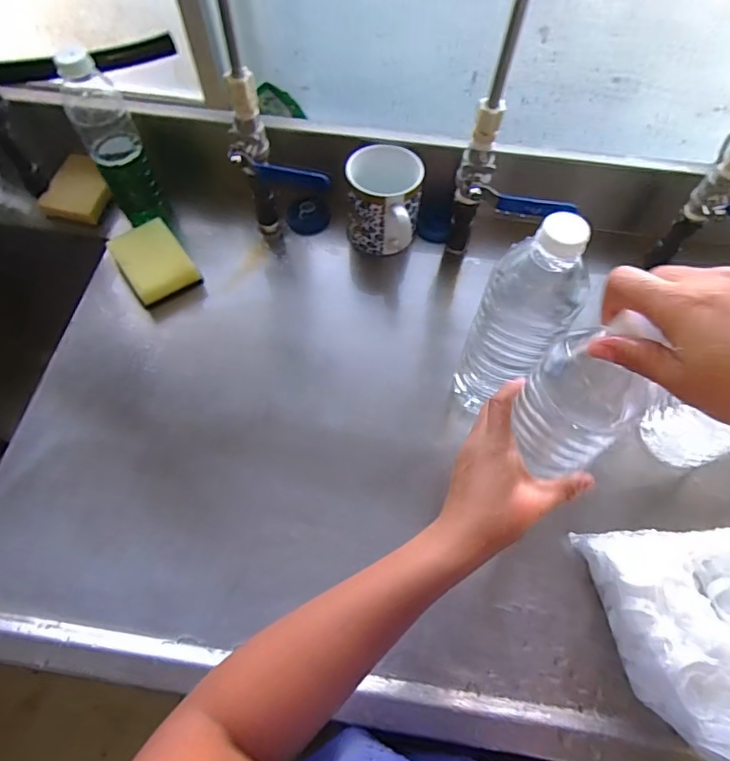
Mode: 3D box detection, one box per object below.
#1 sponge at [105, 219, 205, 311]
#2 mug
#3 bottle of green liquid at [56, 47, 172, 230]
[{"bbox_3d":[-0.260,-0.144,0.617,0.078,0.038,0.100,-33,70,-18],"label":"sponge"},{"bbox_3d":[0.021,-0.213,0.610,0.090,0.094,0.096,1,63,-1],"label":"mug"},{"bbox_3d":[-0.288,-0.266,0.576,0.060,0.191,0.051,-14,65,-11],"label":"bottle of green liquid"}]

